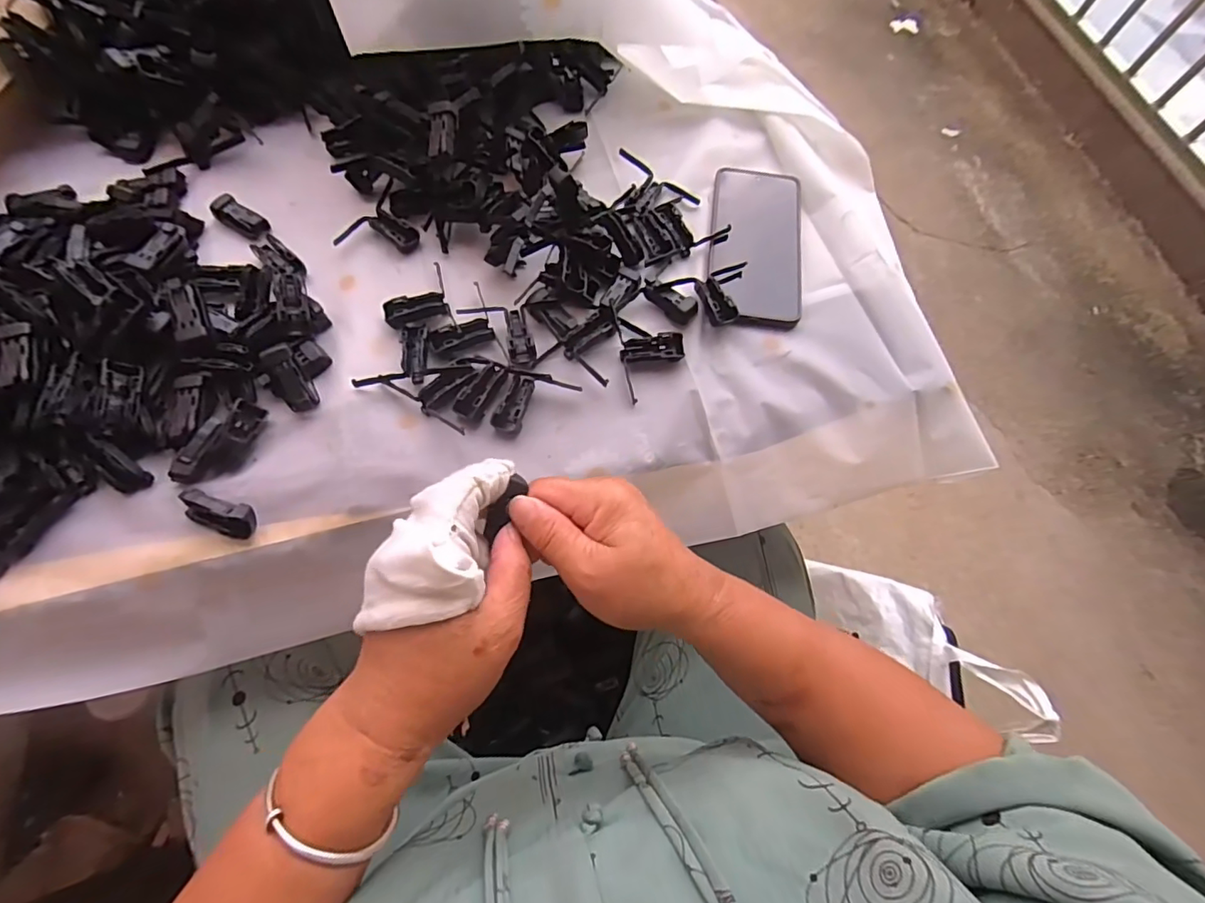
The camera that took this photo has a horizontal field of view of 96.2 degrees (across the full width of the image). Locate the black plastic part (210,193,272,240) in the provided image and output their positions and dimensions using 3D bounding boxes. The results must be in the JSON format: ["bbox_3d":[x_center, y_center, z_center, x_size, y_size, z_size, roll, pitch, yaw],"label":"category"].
[{"bbox_3d":[-0.301,-0.194,0.452,0.049,0.017,0.023,28,68,9],"label":"black plastic part"}]

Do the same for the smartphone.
[{"bbox_3d":[0.134,-0.185,0.472,0.079,0.009,0.173,9,67,0],"label":"smartphone"}]

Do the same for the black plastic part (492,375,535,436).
[{"bbox_3d":[-0.064,-0.035,0.397,0.019,0.013,0.045,17,67,4],"label":"black plastic part"}]

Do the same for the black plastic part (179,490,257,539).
[{"bbox_3d":[-0.249,0.039,0.347,0.047,0.021,0.020,17,67,4],"label":"black plastic part"}]

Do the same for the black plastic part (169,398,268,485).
[{"bbox_3d":[-0.260,-0.007,0.366,0.024,0.019,0.067,34,69,11],"label":"black plastic part"}]

